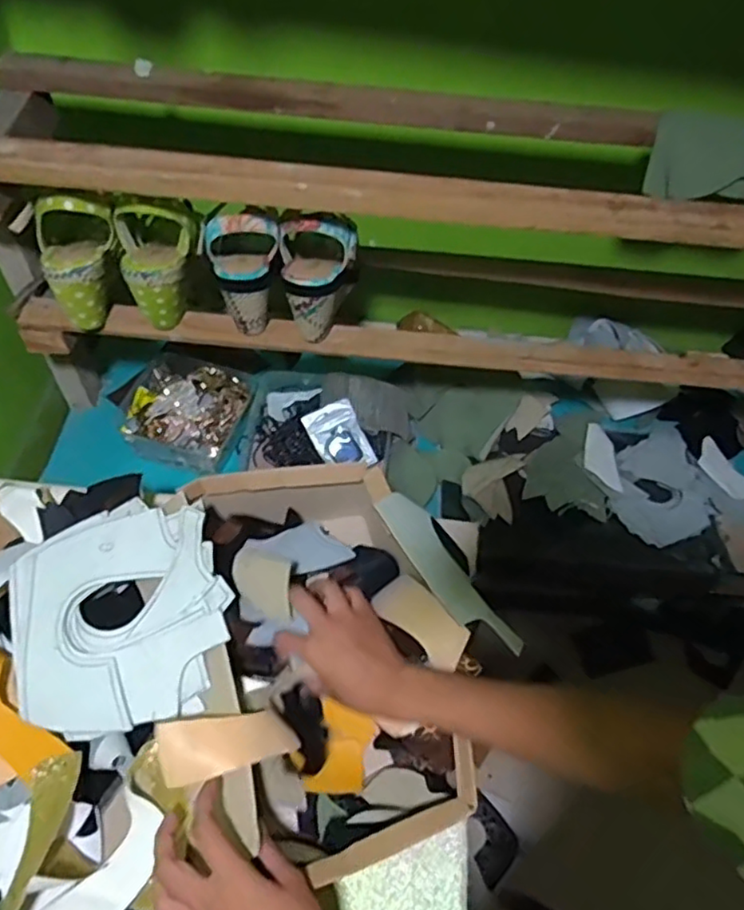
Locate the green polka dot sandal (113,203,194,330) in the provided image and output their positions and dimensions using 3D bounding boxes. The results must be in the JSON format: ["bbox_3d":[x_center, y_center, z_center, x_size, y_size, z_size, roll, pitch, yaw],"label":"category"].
[{"bbox_3d":[-0.228,-0.207,0.692,0.081,0.127,0.071,-12,56,-14],"label":"green polka dot sandal"}]

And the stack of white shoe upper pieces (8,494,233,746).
[{"bbox_3d":[-0.226,0.141,0.567,0.199,0.035,0.192,-24,66,0],"label":"stack of white shoe upper pieces"}]

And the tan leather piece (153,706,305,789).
[{"bbox_3d":[-0.111,0.224,0.498,0.105,0.016,0.042,0,53,-22],"label":"tan leather piece"}]

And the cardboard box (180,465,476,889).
[{"bbox_3d":[-0.036,0.178,0.585,0.191,0.120,0.335,-10,56,-12],"label":"cardboard box"}]

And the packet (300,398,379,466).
[{"bbox_3d":[-0.044,-0.023,0.865,0.068,0.015,0.096,-27,80,-7],"label":"packet"}]

